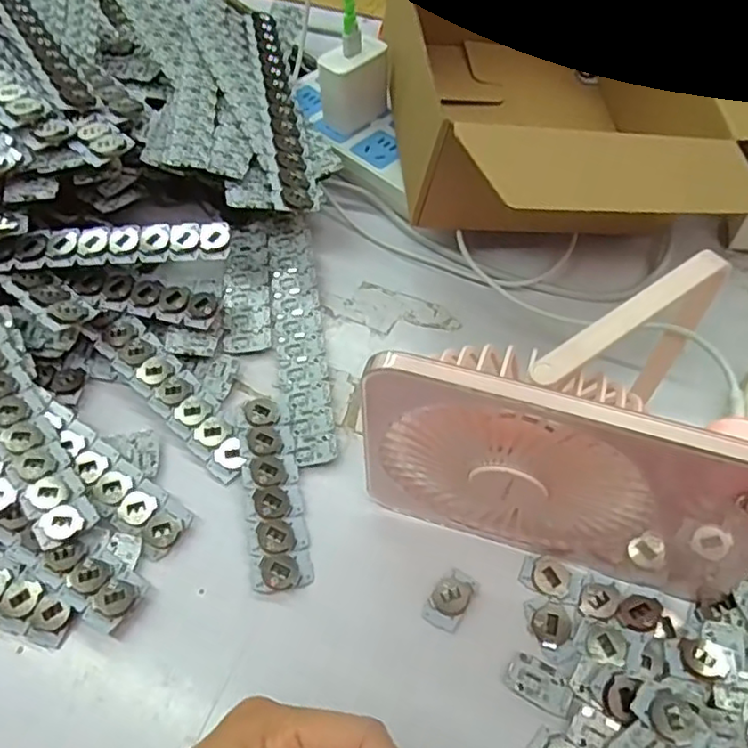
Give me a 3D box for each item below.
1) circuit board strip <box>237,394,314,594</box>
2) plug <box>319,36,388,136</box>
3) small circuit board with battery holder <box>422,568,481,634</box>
[{"bbox_3d":[-0.055,0.062,0.350,0.030,0.014,0.104,-10,57,-5],"label":"circuit board strip"},{"bbox_3d":[-0.014,-0.210,0.473,0.051,0.053,0.023,-37,63,-21],"label":"plug"},{"bbox_3d":[0.038,0.112,0.323,0.018,0.006,0.029,30,62,19],"label":"small circuit board with battery holder"}]

